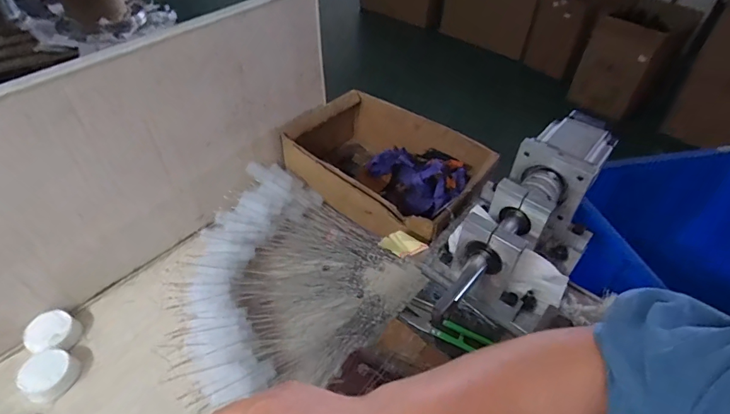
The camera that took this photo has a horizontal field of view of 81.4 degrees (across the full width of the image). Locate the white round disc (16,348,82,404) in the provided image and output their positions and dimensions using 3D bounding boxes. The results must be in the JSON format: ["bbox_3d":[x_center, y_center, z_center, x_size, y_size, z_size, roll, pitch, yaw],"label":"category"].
[{"bbox_3d":[-0.335,0.178,0.453,0.043,0.026,0.050,31,51,27],"label":"white round disc"}]

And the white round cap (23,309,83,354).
[{"bbox_3d":[-0.354,0.144,0.483,0.044,0.025,0.049,23,47,20],"label":"white round cap"}]

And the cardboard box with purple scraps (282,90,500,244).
[{"bbox_3d":[0.036,-0.063,0.659,0.295,0.097,0.215,32,51,27],"label":"cardboard box with purple scraps"}]

